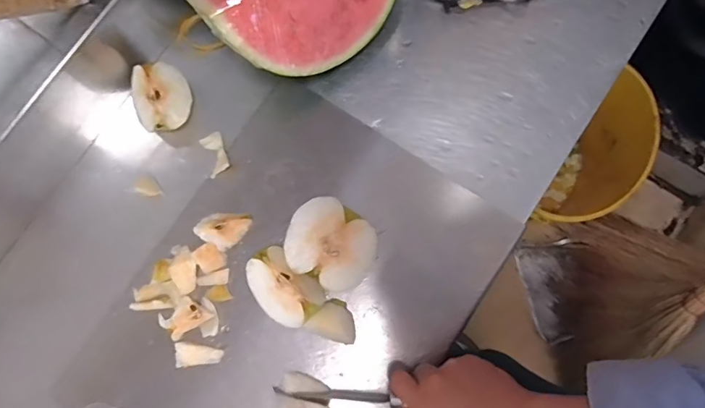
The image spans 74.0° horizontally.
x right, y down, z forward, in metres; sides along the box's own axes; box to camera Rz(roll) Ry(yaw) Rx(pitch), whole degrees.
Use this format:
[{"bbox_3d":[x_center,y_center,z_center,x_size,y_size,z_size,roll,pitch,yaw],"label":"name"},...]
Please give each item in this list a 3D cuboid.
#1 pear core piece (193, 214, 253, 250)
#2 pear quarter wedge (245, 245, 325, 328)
[{"bbox_3d":[-0.127,0.021,0.465,0.036,0.030,0.042,34,82,7],"label":"pear core piece"},{"bbox_3d":[-0.065,0.080,0.443,0.075,0.043,0.051,43,83,8],"label":"pear quarter wedge"}]

